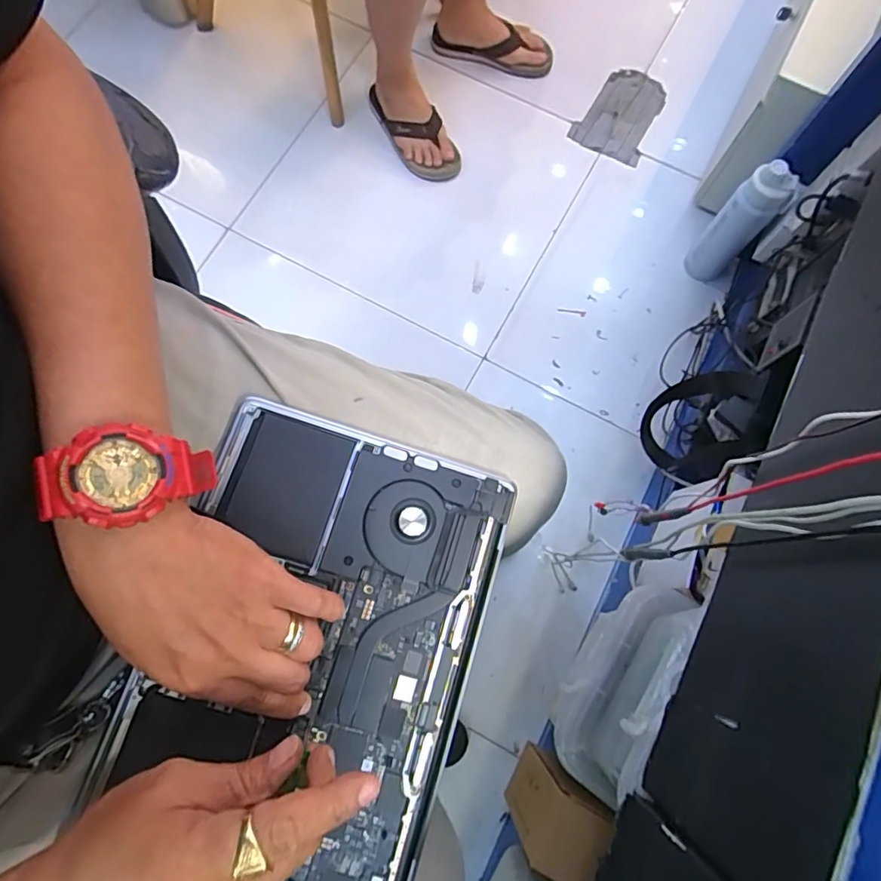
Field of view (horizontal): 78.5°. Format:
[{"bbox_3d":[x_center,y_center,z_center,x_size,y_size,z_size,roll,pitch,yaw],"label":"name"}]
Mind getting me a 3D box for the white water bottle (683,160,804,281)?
[{"bbox_3d":[0.549,-0.399,0.998,0.086,0.249,0.065,39,78,9],"label":"white water bottle"}]

